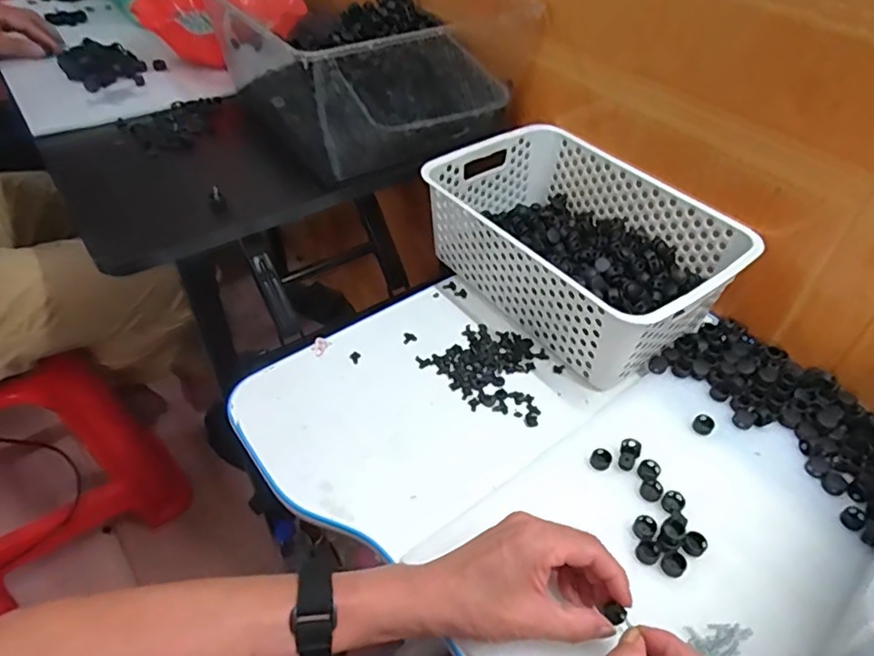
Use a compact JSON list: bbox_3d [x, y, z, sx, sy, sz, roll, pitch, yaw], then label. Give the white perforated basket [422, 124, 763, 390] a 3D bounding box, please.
[{"bbox_3d":[0.151,-0.091,0.635,0.205,0.107,0.303,-31,54,-27],"label":"white perforated basket"}]

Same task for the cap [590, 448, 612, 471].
[{"bbox_3d":[0.140,0.113,0.501,0.017,0.010,0.016,1,46,-1],"label":"cap"}]

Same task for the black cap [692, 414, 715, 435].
[{"bbox_3d":[0.240,0.087,0.525,0.017,0.009,0.017,1,46,-1],"label":"black cap"}]

